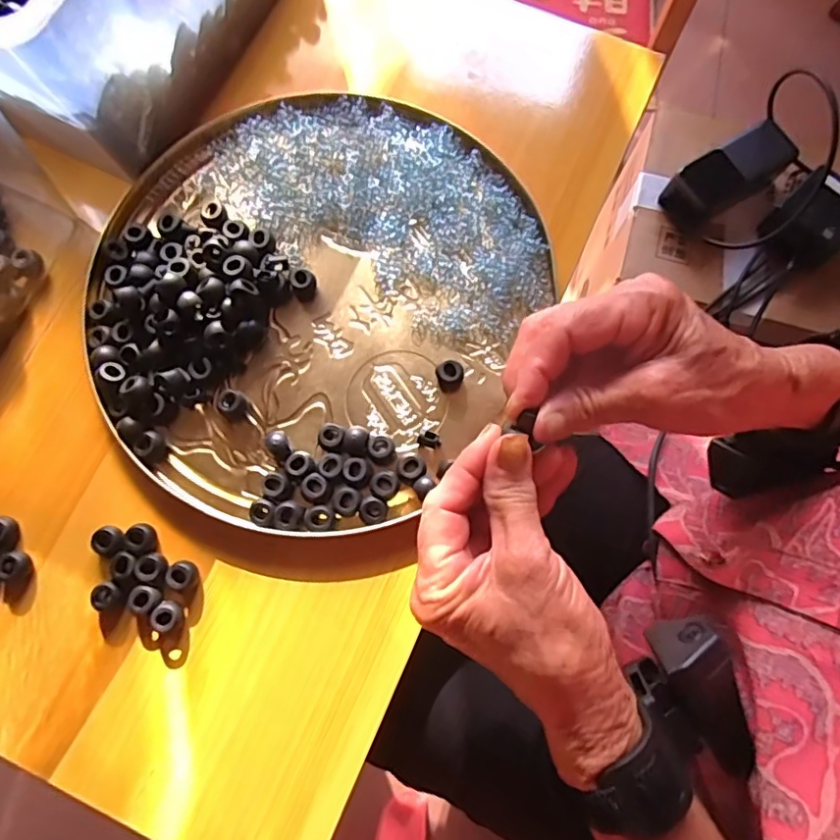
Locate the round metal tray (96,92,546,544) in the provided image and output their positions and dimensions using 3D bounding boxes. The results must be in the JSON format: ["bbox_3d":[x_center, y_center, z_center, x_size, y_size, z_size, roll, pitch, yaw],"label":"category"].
[{"bbox_3d":[-0.070,-0.082,0.363,0.265,0.027,0.285,24,77,6],"label":"round metal tray"}]

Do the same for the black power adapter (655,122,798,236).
[{"bbox_3d":[0.326,-0.256,0.597,0.138,0.043,0.053,-31,78,-7],"label":"black power adapter"}]

